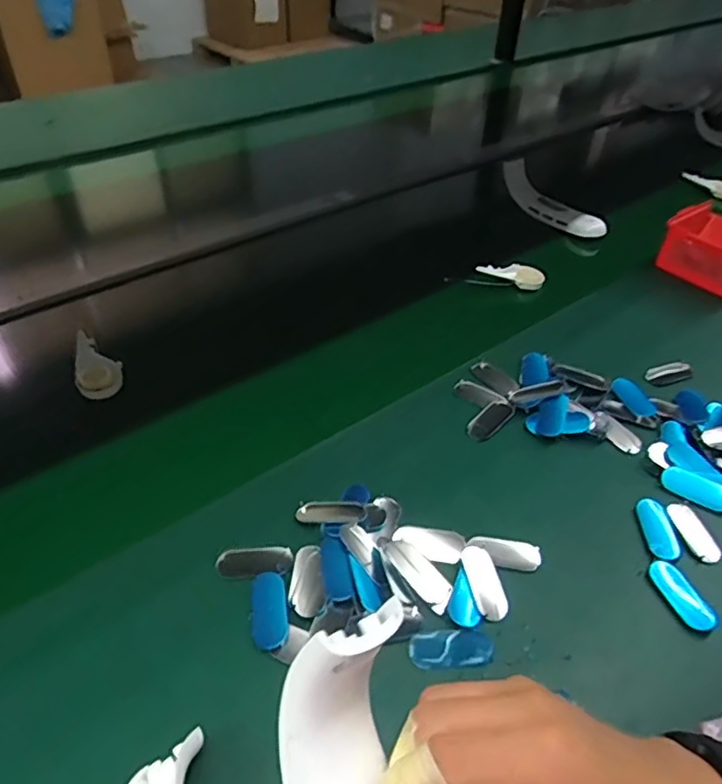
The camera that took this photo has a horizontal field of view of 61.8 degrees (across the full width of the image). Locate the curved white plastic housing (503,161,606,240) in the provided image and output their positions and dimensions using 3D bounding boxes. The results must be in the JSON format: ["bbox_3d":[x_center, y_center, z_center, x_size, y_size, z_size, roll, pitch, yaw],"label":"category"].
[{"bbox_3d":[0.304,-0.297,0.962,0.034,0.089,0.194,-28,50,-29],"label":"curved white plastic housing"}]

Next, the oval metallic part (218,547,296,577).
[{"bbox_3d":[-0.083,0.132,0.472,0.058,0.004,0.024,-2,42,-4],"label":"oval metallic part"}]

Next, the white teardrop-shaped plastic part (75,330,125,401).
[{"bbox_3d":[-0.287,-0.029,0.647,0.045,0.020,0.086,-22,63,-29],"label":"white teardrop-shaped plastic part"}]

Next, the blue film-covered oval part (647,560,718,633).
[{"bbox_3d":[0.243,0.153,0.456,0.026,0.014,0.056,-13,44,-16],"label":"blue film-covered oval part"}]

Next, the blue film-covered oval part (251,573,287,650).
[{"bbox_3d":[-0.068,0.159,0.444,0.024,0.005,0.058,-5,42,-8],"label":"blue film-covered oval part"}]

